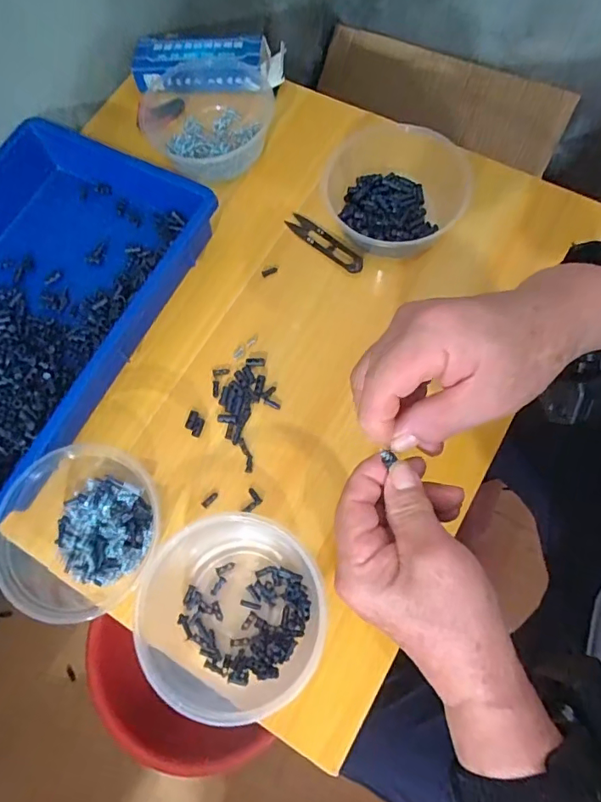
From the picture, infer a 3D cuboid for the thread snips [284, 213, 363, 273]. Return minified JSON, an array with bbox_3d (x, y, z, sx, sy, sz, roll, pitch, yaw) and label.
[{"bbox_3d":[0.025,-0.169,0.531,0.097,0.014,0.022,40,78,12],"label":"thread snips"}]

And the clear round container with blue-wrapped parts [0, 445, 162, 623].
[{"bbox_3d":[-0.192,0.115,0.425,0.117,0.056,0.124,0,73,1],"label":"clear round container with blue-wrapped parts"}]

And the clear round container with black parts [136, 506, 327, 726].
[{"bbox_3d":[-0.058,0.172,0.403,0.130,0.056,0.138,0,73,1],"label":"clear round container with black parts"}]

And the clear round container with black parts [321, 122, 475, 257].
[{"bbox_3d":[0.086,-0.211,0.514,0.137,0.071,0.140,0,73,1],"label":"clear round container with black parts"}]

